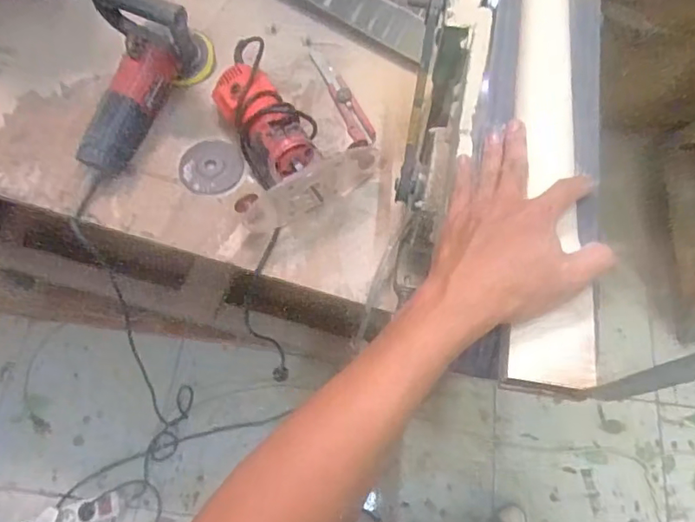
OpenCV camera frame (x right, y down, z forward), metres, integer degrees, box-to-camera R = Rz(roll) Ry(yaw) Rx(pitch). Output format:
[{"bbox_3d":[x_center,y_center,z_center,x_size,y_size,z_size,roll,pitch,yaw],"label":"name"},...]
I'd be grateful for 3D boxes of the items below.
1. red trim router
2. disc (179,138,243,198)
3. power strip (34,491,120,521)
[{"bbox_3d":[-0.108,-0.197,0.754,0.191,0.080,0.283,-27,69,-12],"label":"red trim router"},{"bbox_3d":[-0.192,-0.132,0.765,0.087,0.007,0.084,1,66,-1],"label":"disc"},{"bbox_3d":[-0.597,0.555,1.178,0.191,0.032,0.065,-14,67,-21],"label":"power strip"}]

